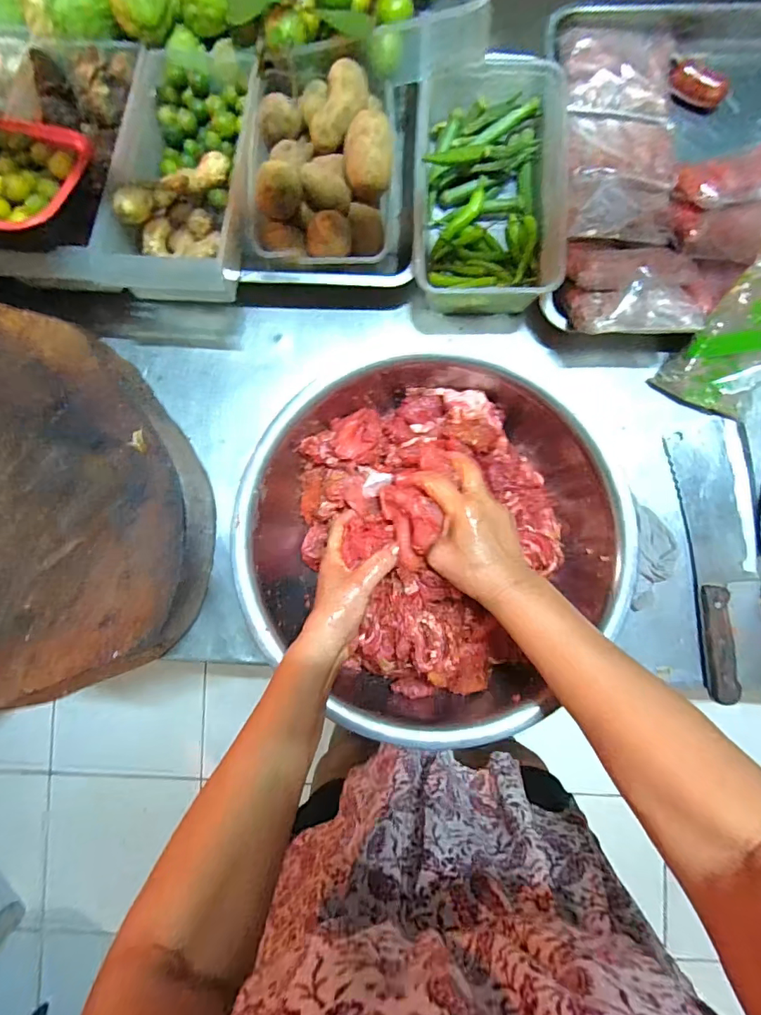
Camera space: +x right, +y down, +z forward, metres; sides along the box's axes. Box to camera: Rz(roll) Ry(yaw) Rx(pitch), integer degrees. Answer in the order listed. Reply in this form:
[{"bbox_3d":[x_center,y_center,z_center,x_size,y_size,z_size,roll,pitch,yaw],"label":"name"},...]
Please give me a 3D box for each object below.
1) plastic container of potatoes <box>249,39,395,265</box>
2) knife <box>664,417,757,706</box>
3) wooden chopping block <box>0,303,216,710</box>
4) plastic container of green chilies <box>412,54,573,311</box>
[{"bbox_3d":[-0.064,-0.387,0.526,0.160,0.088,0.221,2,88,0],"label":"plastic container of potatoes"},{"bbox_3d":[0.405,0.058,0.543,0.081,0.027,0.315,-6,88,0],"label":"knife"},{"bbox_3d":[-0.403,-0.007,0.506,0.422,0.081,0.387,15,89,1],"label":"wooden chopping block"},{"bbox_3d":[0.121,-0.367,0.540,0.163,0.071,0.260,1,88,0],"label":"plastic container of green chilies"}]

